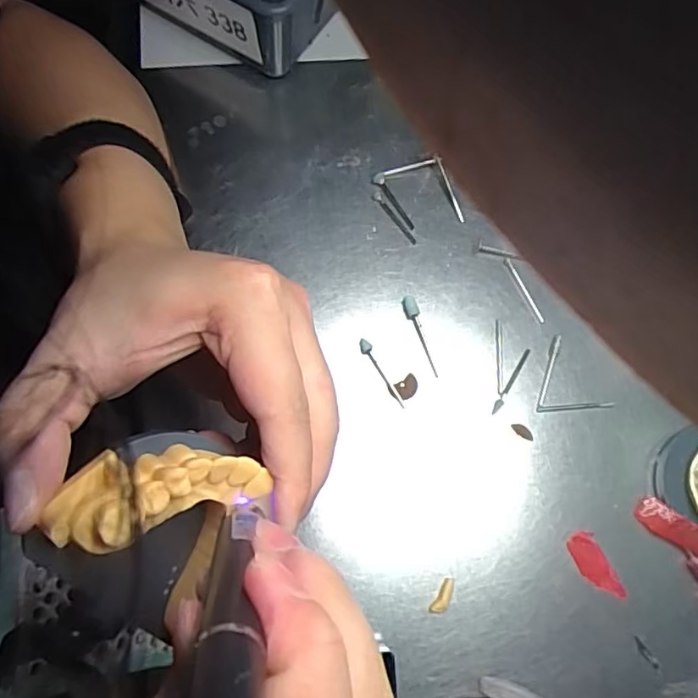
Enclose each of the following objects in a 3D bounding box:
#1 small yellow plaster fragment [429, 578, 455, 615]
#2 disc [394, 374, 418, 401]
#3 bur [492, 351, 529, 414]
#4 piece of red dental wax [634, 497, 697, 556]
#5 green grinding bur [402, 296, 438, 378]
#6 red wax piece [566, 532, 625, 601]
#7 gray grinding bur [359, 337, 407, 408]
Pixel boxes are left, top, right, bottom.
[{"bbox_3d":[0.047,0.124,0.290,0.007,0.004,0.019,31,74,6],"label":"small yellow plaster fragment"},{"bbox_3d":[0.032,0.021,0.317,0.013,0.004,0.011,-35,79,-12],"label":"disc"},{"bbox_3d":[0.090,0.017,0.321,0.004,0.004,0.043,31,74,6],"label":"bur"},{"bbox_3d":[0.170,0.093,0.301,0.040,0.004,0.014,33,104,19],"label":"piece of red dental wax"},{"bbox_3d":[0.039,-0.007,0.325,0.008,0.004,0.047,-13,75,-7],"label":"green grinding bur"},{"bbox_3d":[0.126,0.112,0.297,0.016,0.004,0.036,-25,77,-10],"label":"red wax piece"},{"bbox_3d":[0.018,0.014,0.318,0.006,0.005,0.044,-27,77,-11],"label":"gray grinding bur"}]

